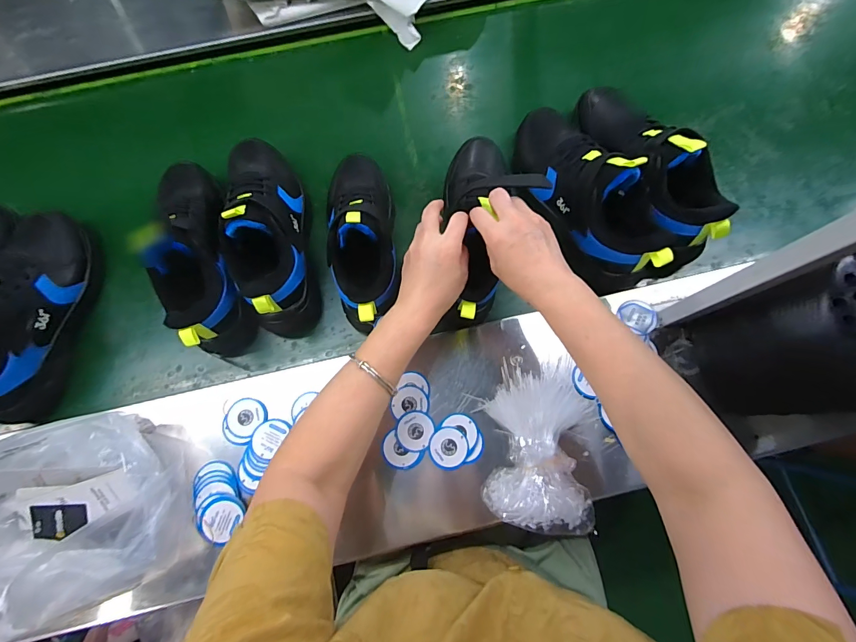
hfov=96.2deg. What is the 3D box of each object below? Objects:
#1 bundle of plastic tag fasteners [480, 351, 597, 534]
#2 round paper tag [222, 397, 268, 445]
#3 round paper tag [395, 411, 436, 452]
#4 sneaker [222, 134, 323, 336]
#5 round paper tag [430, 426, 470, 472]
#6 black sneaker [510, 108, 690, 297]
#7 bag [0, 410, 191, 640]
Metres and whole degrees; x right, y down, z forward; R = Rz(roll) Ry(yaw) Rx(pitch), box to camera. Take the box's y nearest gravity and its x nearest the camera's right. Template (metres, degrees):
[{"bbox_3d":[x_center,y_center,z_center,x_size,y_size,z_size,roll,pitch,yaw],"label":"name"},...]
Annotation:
[{"bbox_3d":[0.134,0.142,0.454,0.117,0.040,0.186,9,76,2],"label":"bundle of plastic tag fasteners"},{"bbox_3d":[-0.231,0.123,0.480,0.047,0.007,0.055,34,78,8],"label":"round paper tag"},{"bbox_3d":[-0.016,0.135,0.471,0.045,0.004,0.047,-2,71,0],"label":"round paper tag"},{"bbox_3d":[-0.218,-0.139,0.519,0.086,0.128,0.302,-15,76,-4],"label":"sneaker"},{"bbox_3d":[0.026,0.154,0.465,0.046,0.004,0.049,0,76,0],"label":"round paper tag"},{"bbox_3d":[0.210,-0.180,0.525,0.092,0.155,0.286,-26,77,-6],"label":"black sneaker"},{"bbox_3d":[-0.382,0.209,0.418,0.214,0.119,0.188,-21,77,-5],"label":"bag"}]

